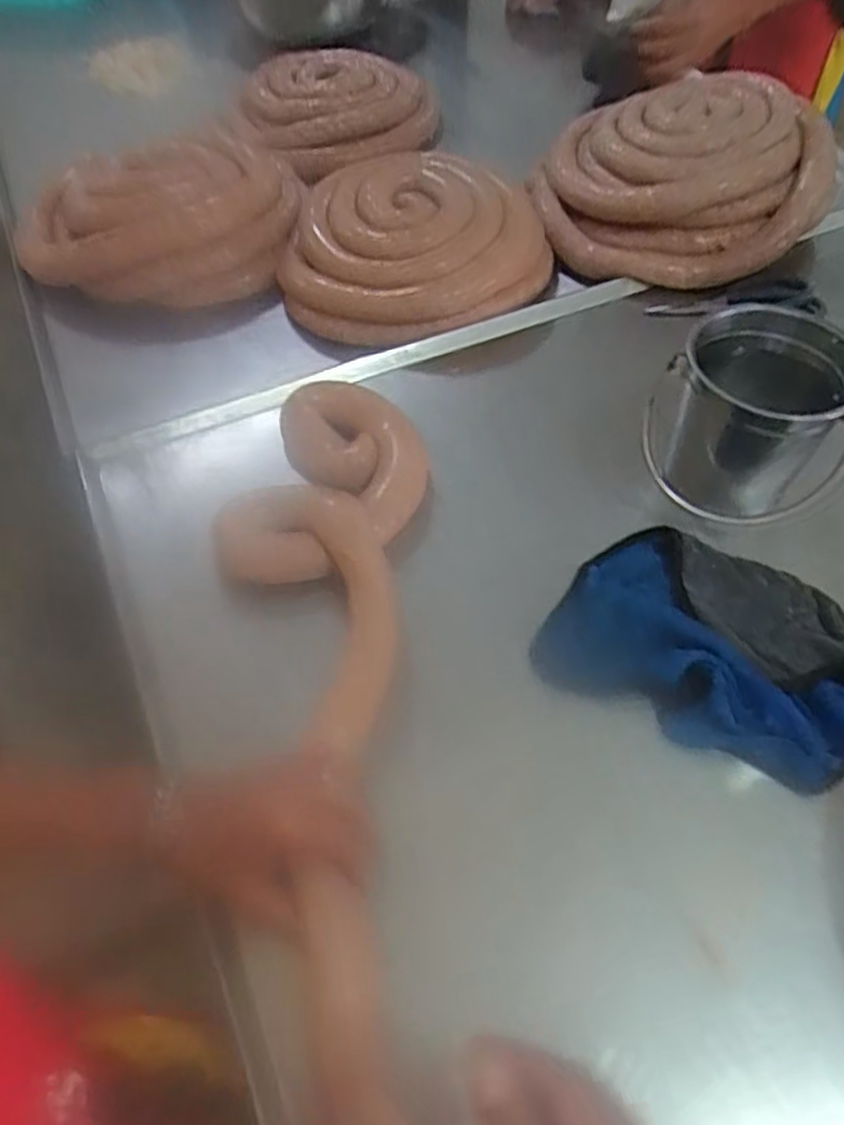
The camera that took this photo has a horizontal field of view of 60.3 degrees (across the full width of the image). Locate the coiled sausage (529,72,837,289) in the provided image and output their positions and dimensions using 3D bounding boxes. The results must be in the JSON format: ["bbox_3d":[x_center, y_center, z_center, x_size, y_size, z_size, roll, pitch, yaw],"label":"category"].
[{"bbox_3d":[0.302,-0.453,0.863,0.323,0.144,0.253,-1,54,3],"label":"coiled sausage"}]

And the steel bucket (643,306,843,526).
[{"bbox_3d":[0.275,-0.116,0.617,0.148,0.129,0.128,26,60,20],"label":"steel bucket"}]

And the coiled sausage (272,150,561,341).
[{"bbox_3d":[-0.011,-0.378,0.851,0.304,0.098,0.267,-14,55,-7],"label":"coiled sausage"}]

